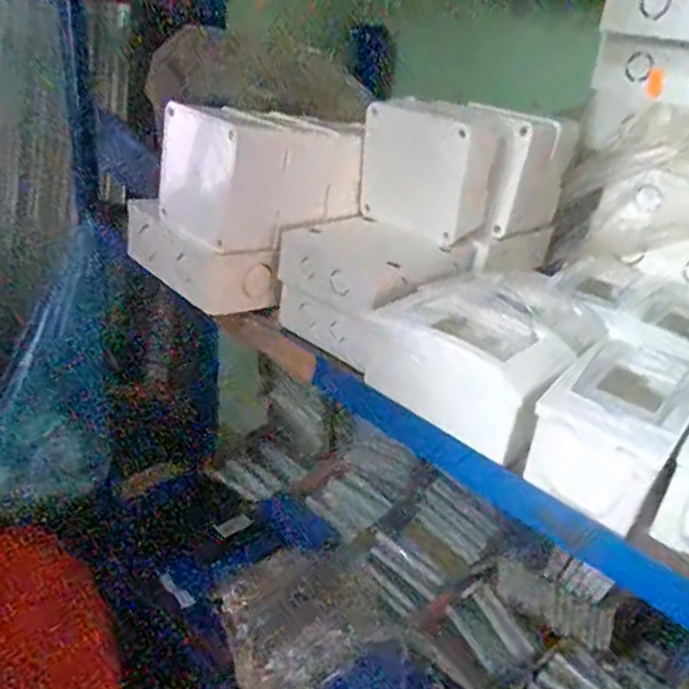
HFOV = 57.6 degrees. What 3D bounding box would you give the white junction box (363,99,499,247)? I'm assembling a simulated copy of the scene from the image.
[{"bbox_3d":[0.074,-0.151,0.543,0.072,0.100,0.099,-20,38,-41],"label":"white junction box"}]

